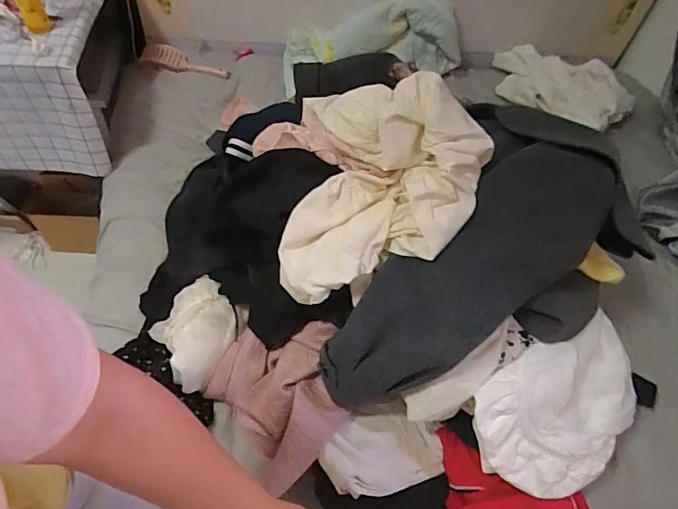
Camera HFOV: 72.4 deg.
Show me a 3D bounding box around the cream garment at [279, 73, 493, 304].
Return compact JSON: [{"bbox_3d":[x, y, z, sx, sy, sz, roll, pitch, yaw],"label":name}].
[{"bbox_3d":[0.062,-0.130,0.675,0.276,0.167,0.356,6,55,-3],"label":"cream garment"}]

